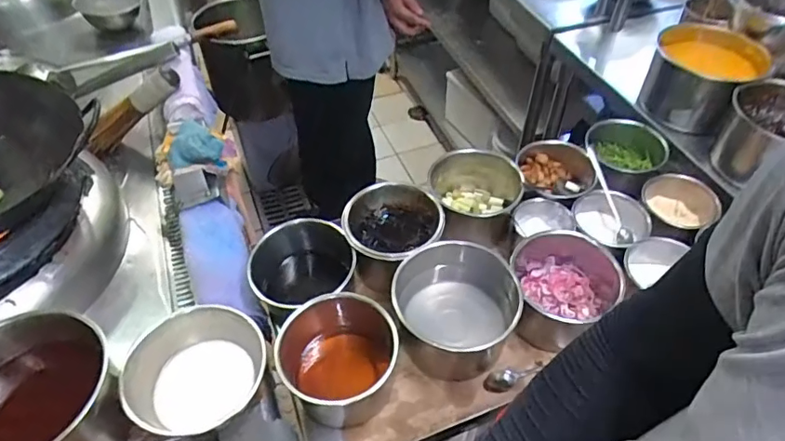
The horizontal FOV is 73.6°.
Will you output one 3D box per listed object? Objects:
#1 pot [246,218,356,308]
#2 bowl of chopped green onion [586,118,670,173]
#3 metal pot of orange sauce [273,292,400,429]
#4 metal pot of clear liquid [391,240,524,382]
[{"bbox_3d":[-0.134,0.099,0.822,0.156,0.136,0.142,0,49,0],"label":"pot"},{"bbox_3d":[0.424,-0.129,0.959,0.132,0.054,0.137,0,49,0],"label":"bowl of chopped green onion"},{"bbox_3d":[-0.066,0.196,0.717,0.132,0.116,0.152,16,50,13],"label":"metal pot of orange sauce"},{"bbox_3d":[0.085,0.132,0.765,0.172,0.114,0.168,0,49,0],"label":"metal pot of clear liquid"}]

